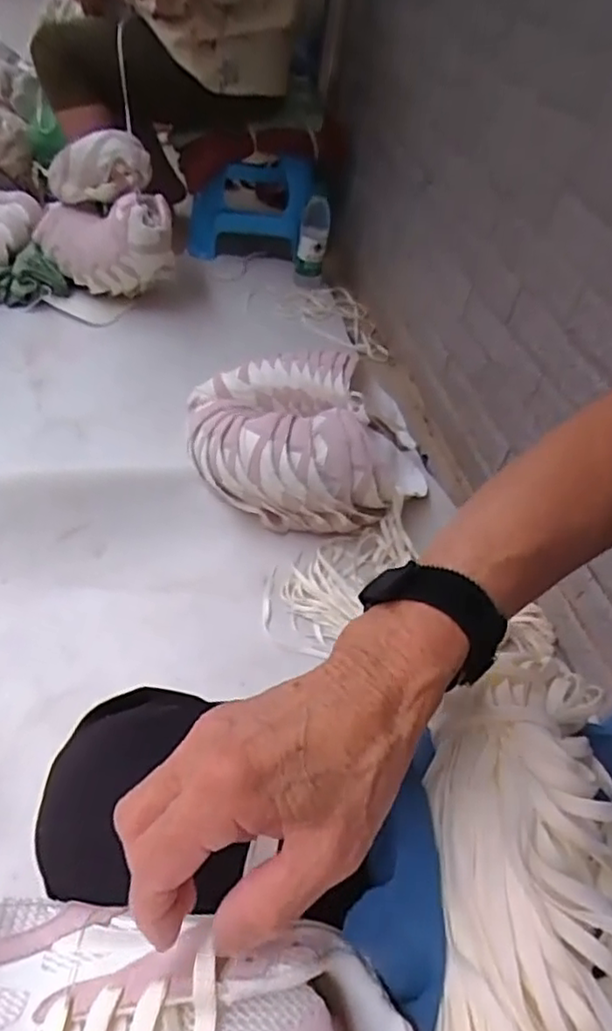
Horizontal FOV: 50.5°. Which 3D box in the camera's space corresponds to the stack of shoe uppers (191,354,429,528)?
[{"bbox_3d":[0.010,-0.141,1.029,0.371,0.157,0.356,9,48,1],"label":"stack of shoe uppers"}]

